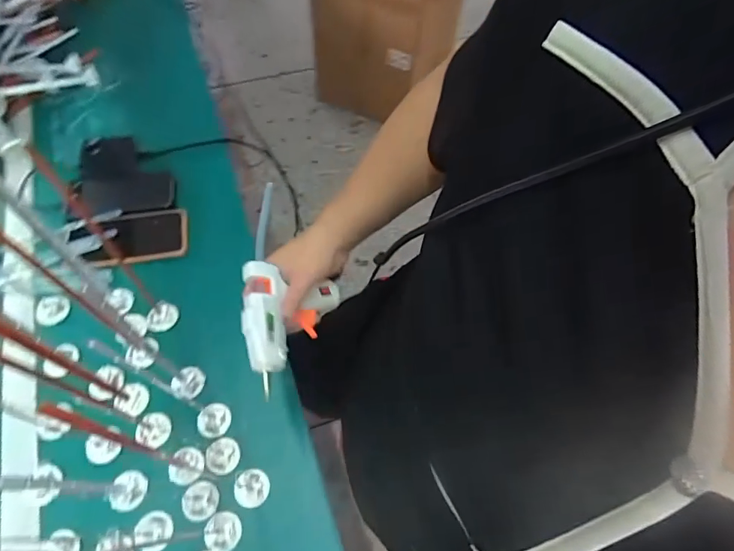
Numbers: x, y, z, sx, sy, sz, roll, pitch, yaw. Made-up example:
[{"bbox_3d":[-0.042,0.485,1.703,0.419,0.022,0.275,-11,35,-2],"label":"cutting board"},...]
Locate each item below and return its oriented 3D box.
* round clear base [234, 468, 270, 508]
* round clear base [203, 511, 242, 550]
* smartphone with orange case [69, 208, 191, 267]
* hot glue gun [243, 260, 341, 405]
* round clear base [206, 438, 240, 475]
[{"bbox_3d":[-0.133,0.244,0.513,0.038,0.012,0.040,1,61,-2],"label":"round clear base"},{"bbox_3d":[-0.158,0.282,0.491,0.037,0.010,0.038,1,61,-2],"label":"round clear base"},{"bbox_3d":[-0.346,-0.057,0.655,0.161,0.019,0.081,-7,62,-7],"label":"smartphone with orange case"},{"bbox_3d":[-0.076,0.054,0.452,0.105,0.028,0.125,23,49,-41],"label":"hot glue gun"},{"bbox_3d":[-0.170,0.212,0.526,0.036,0.014,0.039,1,61,-2],"label":"round clear base"}]

